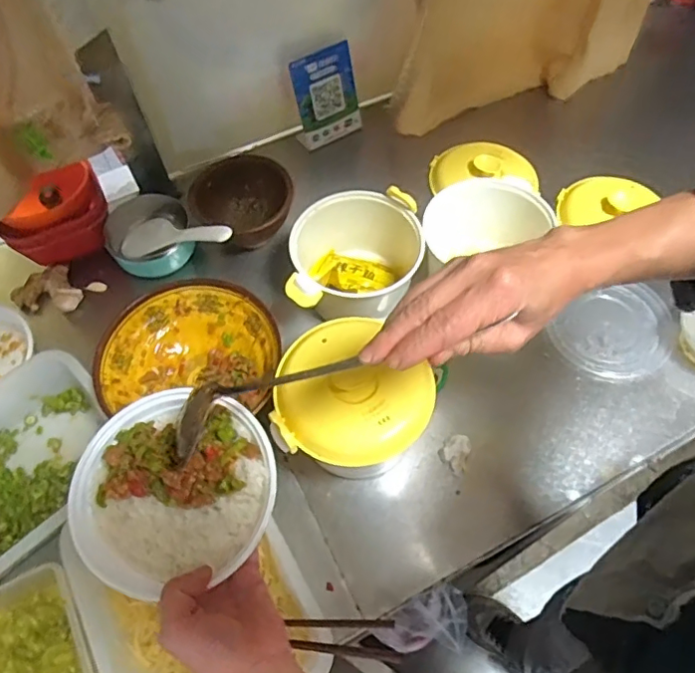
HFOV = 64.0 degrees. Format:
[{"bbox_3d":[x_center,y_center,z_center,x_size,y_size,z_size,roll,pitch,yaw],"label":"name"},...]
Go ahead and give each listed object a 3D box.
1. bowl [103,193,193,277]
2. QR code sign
[{"bbox_3d":[-0.301,-0.152,0.847,0.121,0.051,0.124,-1,60,1],"label":"bowl"},{"bbox_3d":[-0.029,-0.402,0.937,0.116,0.145,0.045,-32,64,-15],"label":"QR code sign"}]

